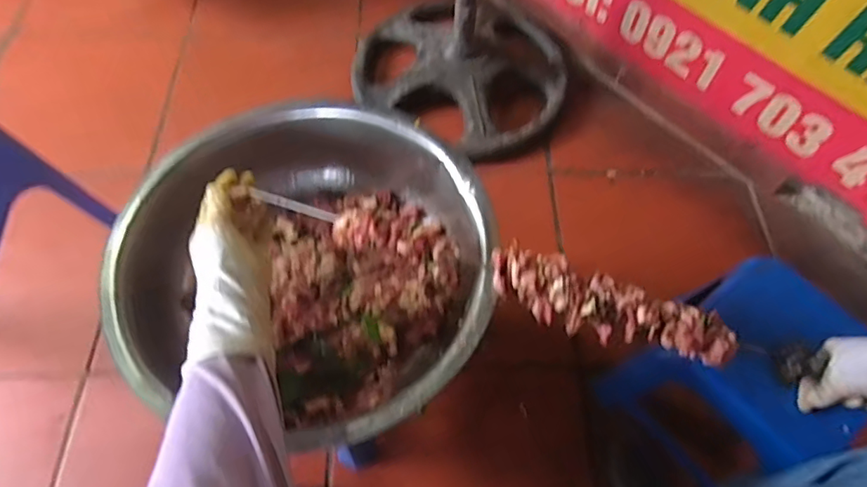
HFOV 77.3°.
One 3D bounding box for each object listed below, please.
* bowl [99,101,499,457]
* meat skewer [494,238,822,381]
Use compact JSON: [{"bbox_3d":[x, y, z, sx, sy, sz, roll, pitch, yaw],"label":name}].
[{"bbox_3d":[-0.135,0.019,0.618,0.393,0.151,0.372,1,61,-2],"label":"bowl"},{"bbox_3d":[0.229,0.081,0.565,0.346,0.041,0.063,17,61,-1],"label":"meat skewer"}]

